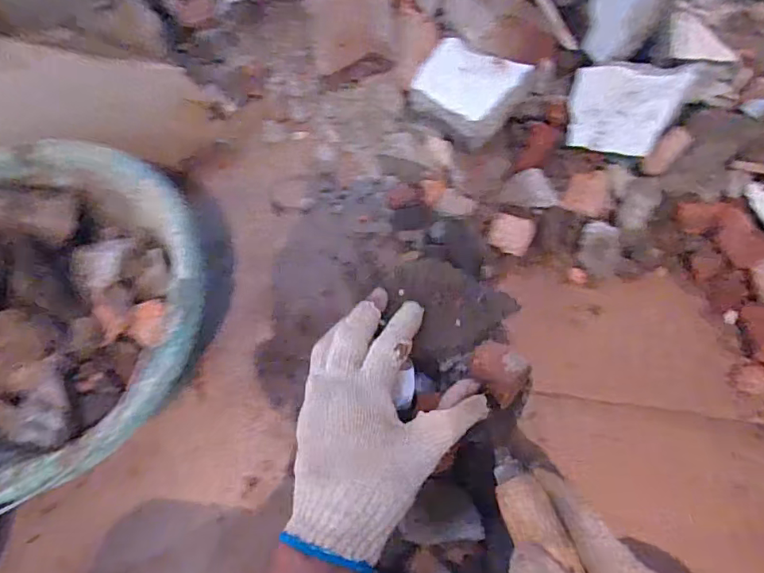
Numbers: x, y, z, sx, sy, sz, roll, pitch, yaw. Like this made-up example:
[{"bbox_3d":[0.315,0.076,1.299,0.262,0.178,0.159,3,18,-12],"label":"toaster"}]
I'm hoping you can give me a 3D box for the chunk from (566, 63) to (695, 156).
[{"bbox_3d":[0.226,-0.167,0.491,0.096,0.012,0.078,16,107,29],"label":"chunk"}]

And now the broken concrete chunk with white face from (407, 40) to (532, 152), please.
[{"bbox_3d":[0.086,-0.194,0.519,0.095,0.040,0.087,41,92,14],"label":"broken concrete chunk with white face"}]

